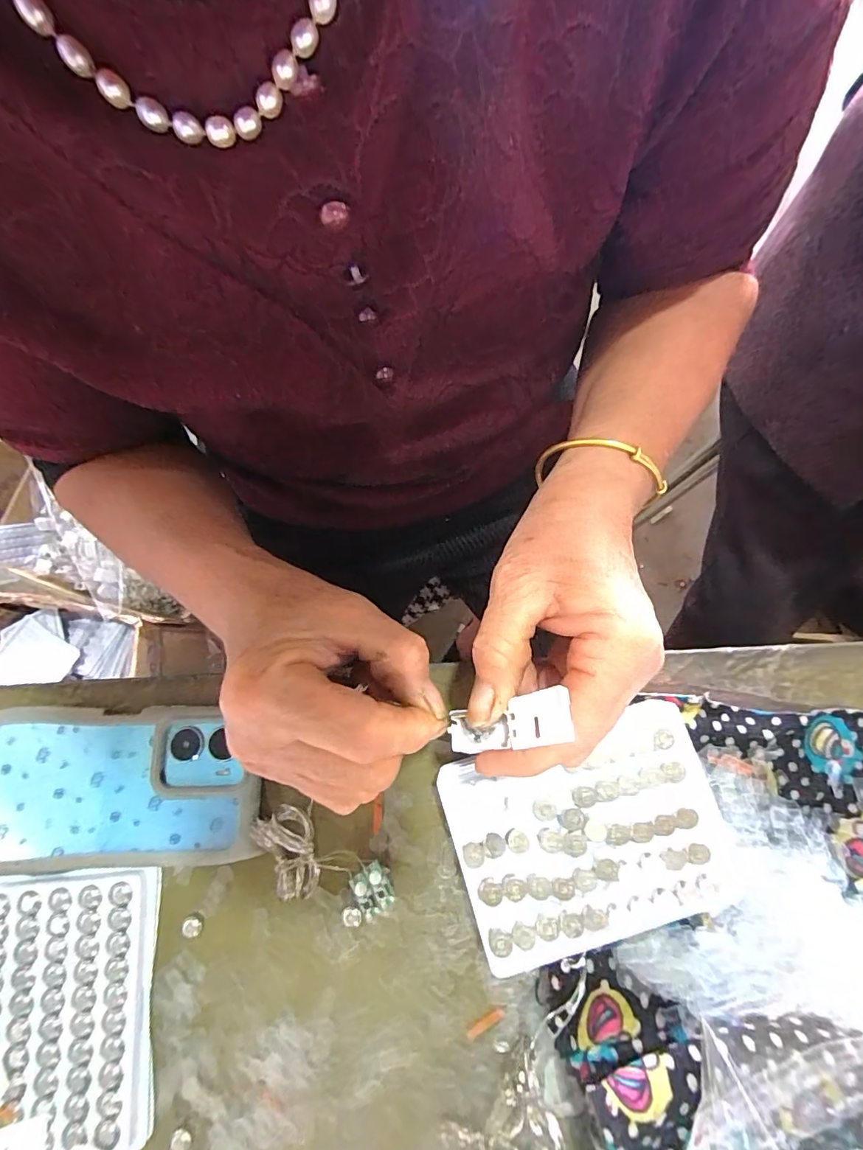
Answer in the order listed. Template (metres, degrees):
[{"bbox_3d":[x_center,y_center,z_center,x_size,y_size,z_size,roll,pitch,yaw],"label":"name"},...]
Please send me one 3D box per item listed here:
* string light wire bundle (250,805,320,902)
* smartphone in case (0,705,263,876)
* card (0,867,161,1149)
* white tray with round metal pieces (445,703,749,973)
[{"bbox_3d":[-0.076,0.150,0.253,0.026,0.022,0.046,-22,79,-4],"label":"string light wire bundle"},{"bbox_3d":[-0.185,0.119,0.265,0.168,0.011,0.083,-3,78,0],"label":"smartphone in case"},{"bbox_3d":[-0.192,0.223,0.243,0.089,0.011,0.123,-5,78,0],"label":"card"},{"bbox_3d":[0.075,0.129,0.234,0.131,0.010,0.095,-18,76,1],"label":"white tray with round metal pieces"}]

